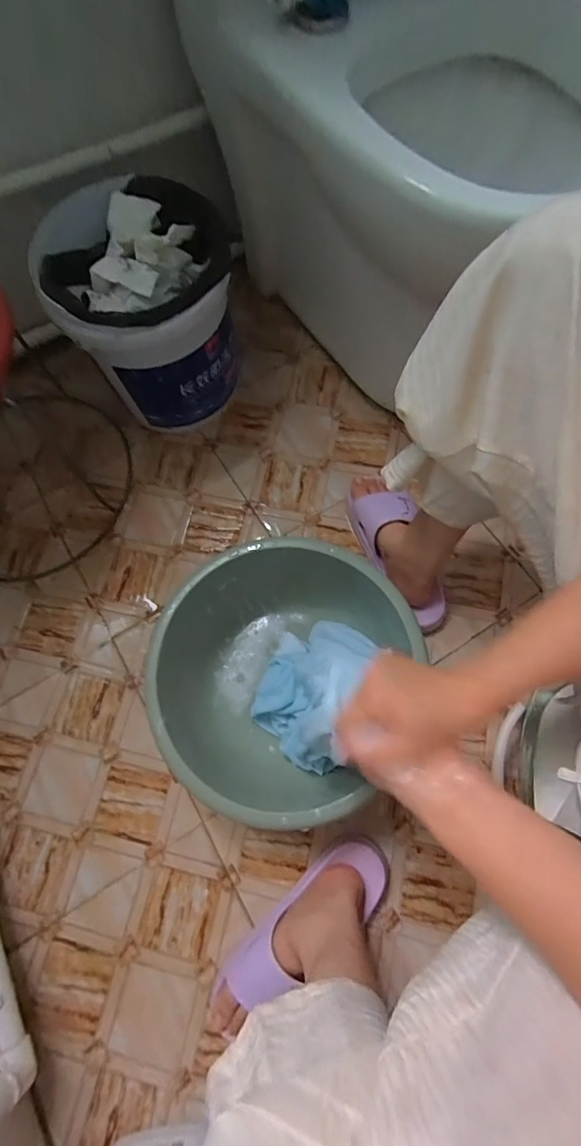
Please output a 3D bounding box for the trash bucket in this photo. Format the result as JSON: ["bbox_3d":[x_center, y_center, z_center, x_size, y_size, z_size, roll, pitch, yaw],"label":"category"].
[{"bbox_3d":[-0.217,-0.385,0.719,0.230,0.277,0.232,-1,70,4],"label":"trash bucket"}]

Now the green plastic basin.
[{"bbox_3d":[-0.022,0.129,0.612,0.310,0.137,0.337,-1,72,2],"label":"green plastic basin"}]

